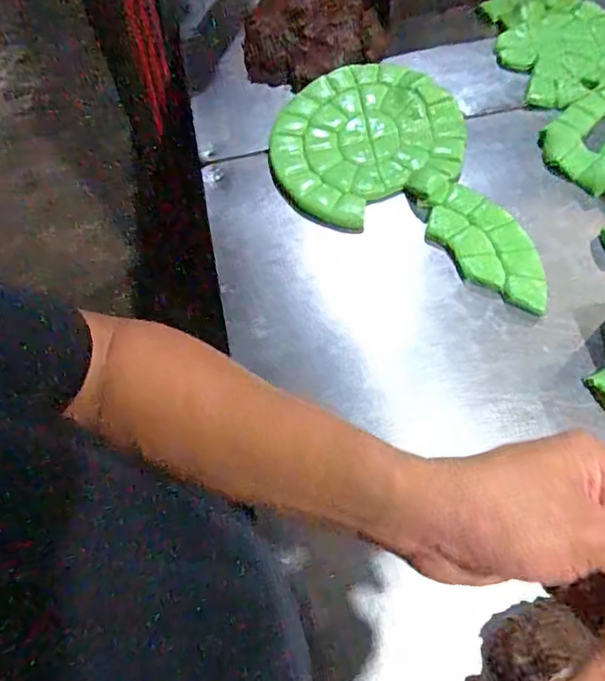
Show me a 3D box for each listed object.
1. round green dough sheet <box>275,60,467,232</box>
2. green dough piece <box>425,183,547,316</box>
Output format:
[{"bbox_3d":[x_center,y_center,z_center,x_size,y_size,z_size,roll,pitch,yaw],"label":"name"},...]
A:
[{"bbox_3d":[0.098,-0.300,0.790,0.263,0.020,0.319,11,63,9],"label":"round green dough sheet"},{"bbox_3d":[0.248,-0.119,0.690,0.108,0.021,0.193,-31,65,-14],"label":"green dough piece"}]

